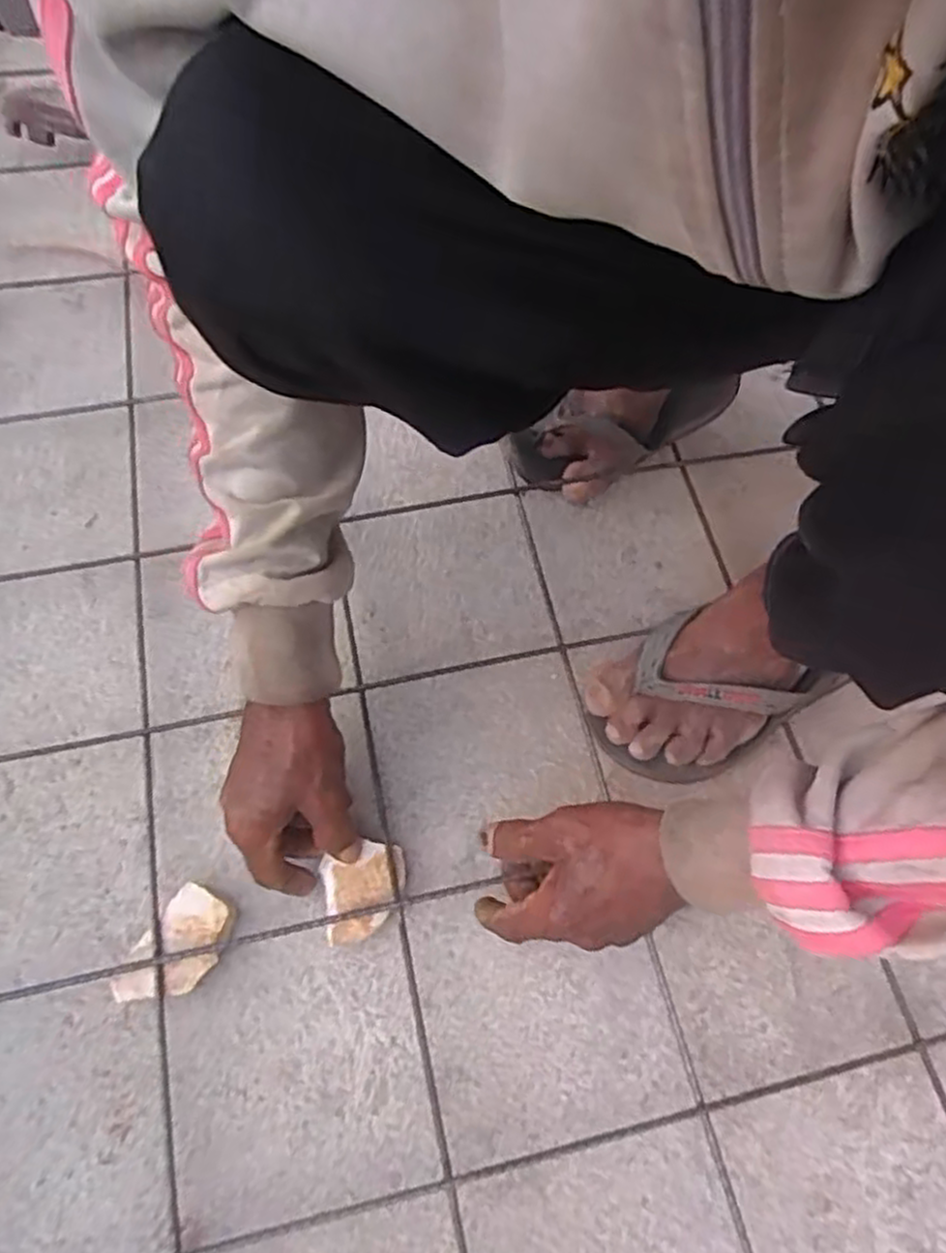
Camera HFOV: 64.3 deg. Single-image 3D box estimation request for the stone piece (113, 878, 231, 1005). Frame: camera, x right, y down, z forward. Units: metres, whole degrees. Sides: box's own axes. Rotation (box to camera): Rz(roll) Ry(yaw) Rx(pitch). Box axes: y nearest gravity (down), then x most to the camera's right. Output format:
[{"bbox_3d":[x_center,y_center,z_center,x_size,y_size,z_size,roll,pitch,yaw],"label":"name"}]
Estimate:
[{"bbox_3d":[-0.183,0.203,0.469,0.044,0.022,0.074,35,68,12],"label":"stone piece"}]

